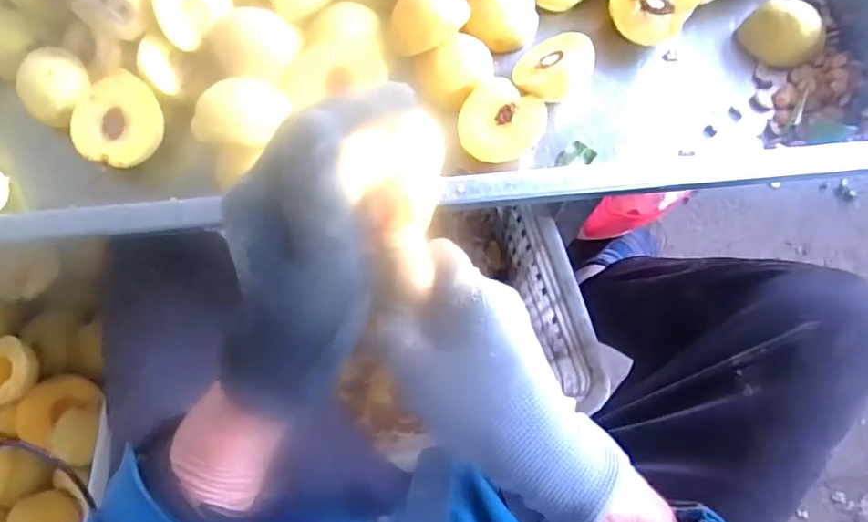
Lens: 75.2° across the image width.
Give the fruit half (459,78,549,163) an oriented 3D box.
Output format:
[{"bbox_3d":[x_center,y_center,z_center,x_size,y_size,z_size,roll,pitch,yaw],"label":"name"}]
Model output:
[{"bbox_3d":[0.053,-0.111,0.468,0.064,0.028,0.064,0,85,3],"label":"fruit half"}]

